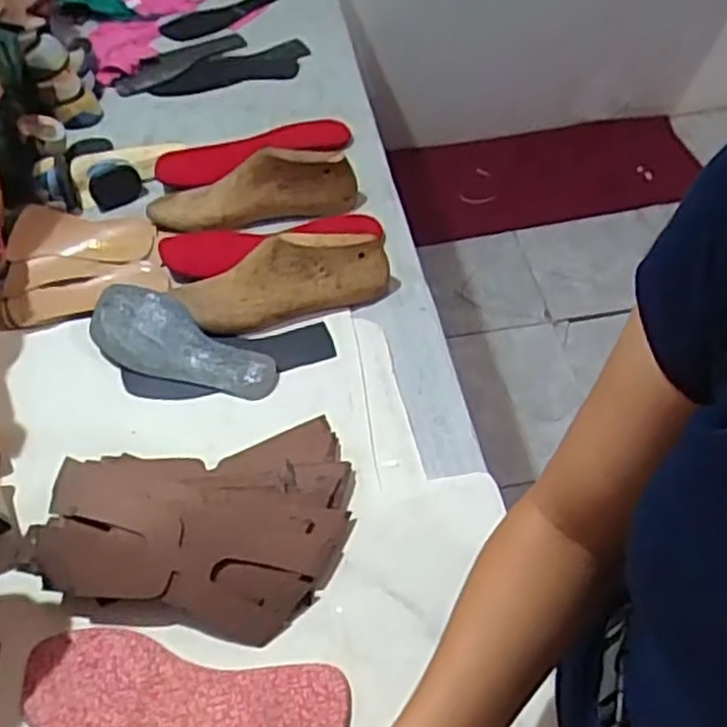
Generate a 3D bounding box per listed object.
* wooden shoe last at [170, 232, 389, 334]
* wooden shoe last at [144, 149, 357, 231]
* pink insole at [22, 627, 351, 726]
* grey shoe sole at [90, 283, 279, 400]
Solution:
[{"bbox_3d":[-0.084,-0.087,0.762,0.221,0.070,0.065,-11,52,-5],"label":"wooden shoe last"},{"bbox_3d":[-0.132,-0.204,0.867,0.244,0.076,0.059,-6,51,-1],"label":"wooden shoe last"},{"bbox_3d":[-0.130,0.239,0.540,0.235,0.008,0.082,2,52,5],"label":"pink insole"},{"bbox_3d":[-0.181,-0.021,0.735,0.200,0.034,0.073,18,55,17],"label":"grey shoe sole"}]

